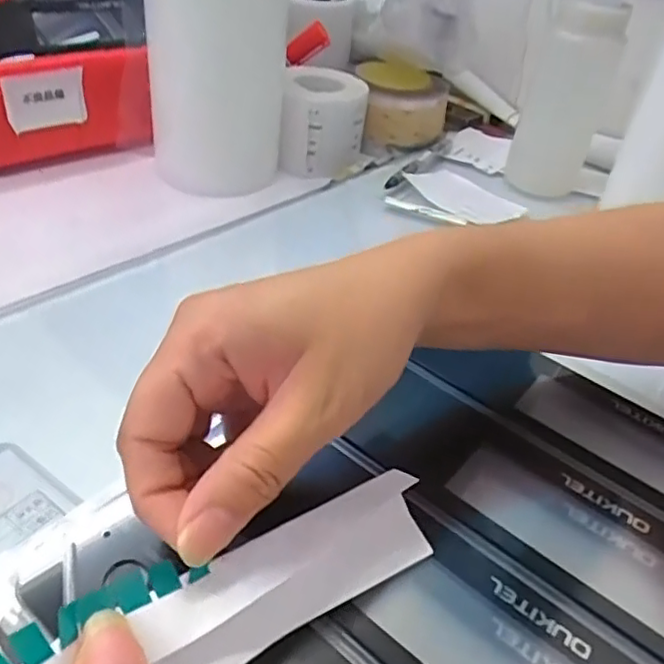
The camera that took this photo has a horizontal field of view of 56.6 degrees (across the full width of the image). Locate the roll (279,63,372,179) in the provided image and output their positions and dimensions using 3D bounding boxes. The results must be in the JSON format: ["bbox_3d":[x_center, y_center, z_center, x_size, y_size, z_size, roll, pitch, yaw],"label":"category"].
[{"bbox_3d":[-0.008,-0.205,0.592,0.077,0.071,0.082,5,39,-4],"label":"roll"}]

